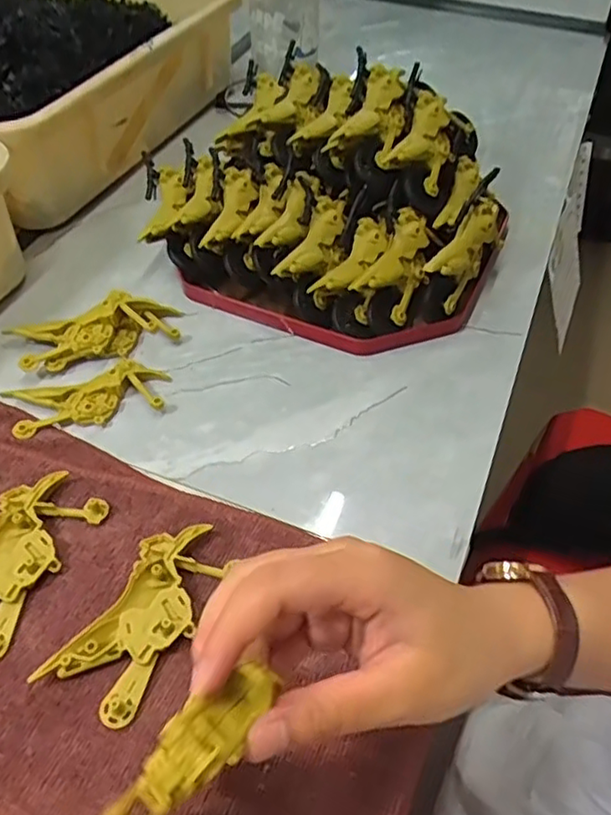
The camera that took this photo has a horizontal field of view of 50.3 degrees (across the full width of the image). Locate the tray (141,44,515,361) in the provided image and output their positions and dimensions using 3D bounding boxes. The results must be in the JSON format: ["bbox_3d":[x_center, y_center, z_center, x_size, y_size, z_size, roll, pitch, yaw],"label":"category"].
[{"bbox_3d":[0.015,-0.167,0.505,0.270,0.106,0.211,20,52,12],"label":"tray"}]

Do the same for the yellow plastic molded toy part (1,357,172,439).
[{"bbox_3d":[-0.140,-0.008,0.424,0.100,0.010,0.044,-13,51,-12],"label":"yellow plastic molded toy part"}]

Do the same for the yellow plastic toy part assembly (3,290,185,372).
[{"bbox_3d":[-0.145,-0.056,0.455,0.108,0.021,0.041,-16,54,-18],"label":"yellow plastic toy part assembly"}]

